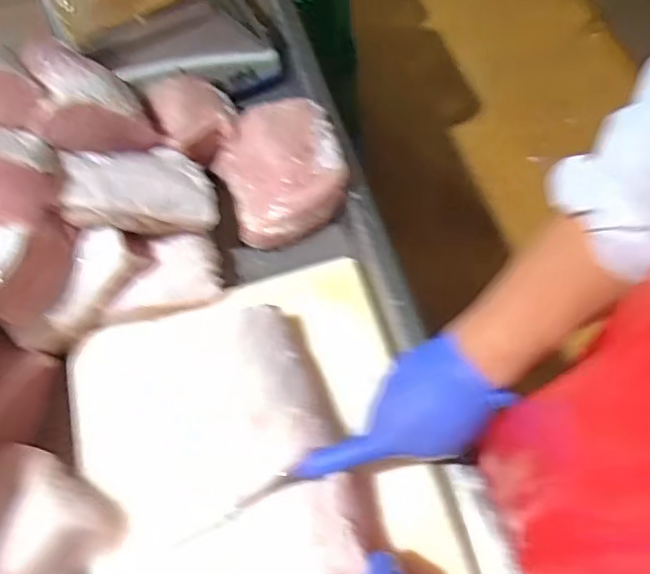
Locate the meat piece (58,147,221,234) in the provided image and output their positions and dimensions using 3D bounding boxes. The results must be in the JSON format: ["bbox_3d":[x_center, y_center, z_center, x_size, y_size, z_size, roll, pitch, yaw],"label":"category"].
[{"bbox_3d":[-0.192,-0.104,0.652,0.150,0.053,0.106,-4,75,-28],"label":"meat piece"}]

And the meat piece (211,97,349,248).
[{"bbox_3d":[-0.046,-0.135,0.728,0.141,0.052,0.153,-2,60,4],"label":"meat piece"}]

